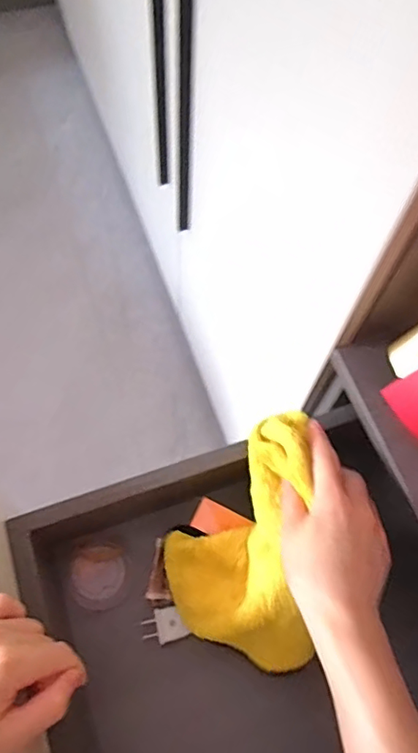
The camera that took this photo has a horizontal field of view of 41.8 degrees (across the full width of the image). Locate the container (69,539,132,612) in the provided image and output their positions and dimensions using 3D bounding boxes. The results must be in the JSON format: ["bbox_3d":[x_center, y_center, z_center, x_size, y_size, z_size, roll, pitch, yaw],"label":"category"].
[{"bbox_3d":[-0.108,0.195,0.538,0.056,0.022,0.060,1,64,-3],"label":"container"}]

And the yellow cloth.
[{"bbox_3d":[0.023,0.139,0.463,0.115,0.125,0.197,-1,65,-4],"label":"yellow cloth"}]

